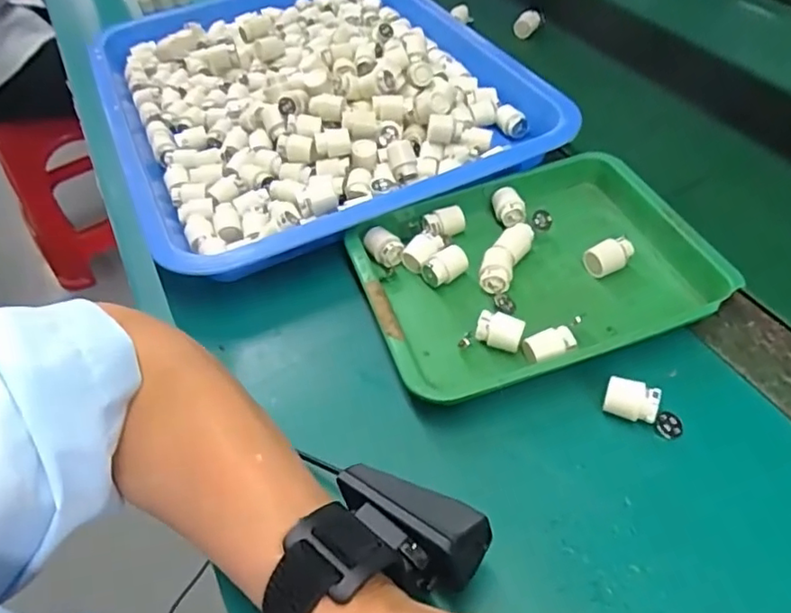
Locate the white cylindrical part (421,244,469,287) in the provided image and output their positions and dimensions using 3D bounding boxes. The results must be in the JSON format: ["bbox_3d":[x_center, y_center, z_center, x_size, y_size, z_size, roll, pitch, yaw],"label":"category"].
[{"bbox_3d":[0.034,-0.025,0.401,0.030,0.020,0.019,-32,54,-22],"label":"white cylindrical part"}]

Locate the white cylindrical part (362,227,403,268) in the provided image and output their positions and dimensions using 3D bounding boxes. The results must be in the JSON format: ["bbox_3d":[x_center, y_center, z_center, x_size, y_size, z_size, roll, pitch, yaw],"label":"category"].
[{"bbox_3d":[-0.008,-0.041,0.419,0.029,0.019,0.016,37,54,27],"label":"white cylindrical part"}]

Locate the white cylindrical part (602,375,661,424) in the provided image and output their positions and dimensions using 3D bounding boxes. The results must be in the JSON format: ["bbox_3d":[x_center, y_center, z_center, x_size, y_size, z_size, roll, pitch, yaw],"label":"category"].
[{"bbox_3d":[0.129,0.052,0.325,0.029,0.018,0.014,18,52,19],"label":"white cylindrical part"}]

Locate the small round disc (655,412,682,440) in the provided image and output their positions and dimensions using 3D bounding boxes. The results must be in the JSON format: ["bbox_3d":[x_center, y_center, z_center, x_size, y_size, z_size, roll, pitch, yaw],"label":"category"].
[{"bbox_3d":[0.151,0.065,0.325,0.016,0.005,0.014,-38,56,-26],"label":"small round disc"}]

